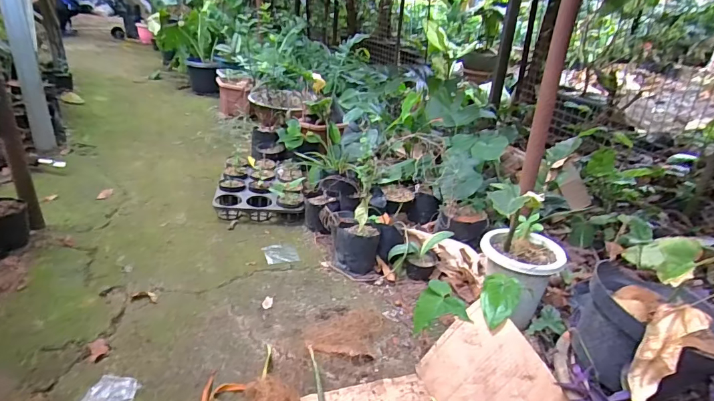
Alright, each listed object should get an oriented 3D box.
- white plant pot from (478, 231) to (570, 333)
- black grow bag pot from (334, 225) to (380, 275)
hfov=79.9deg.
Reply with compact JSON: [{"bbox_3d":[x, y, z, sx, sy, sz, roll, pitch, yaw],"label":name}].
[{"bbox_3d":[0.421,0.209,1.142,0.178,0.232,0.173,5,29,-3],"label":"white plant pot"},{"bbox_3d":[-0.009,0.146,1.298,0.143,0.111,0.107,8,29,2],"label":"black grow bag pot"}]

